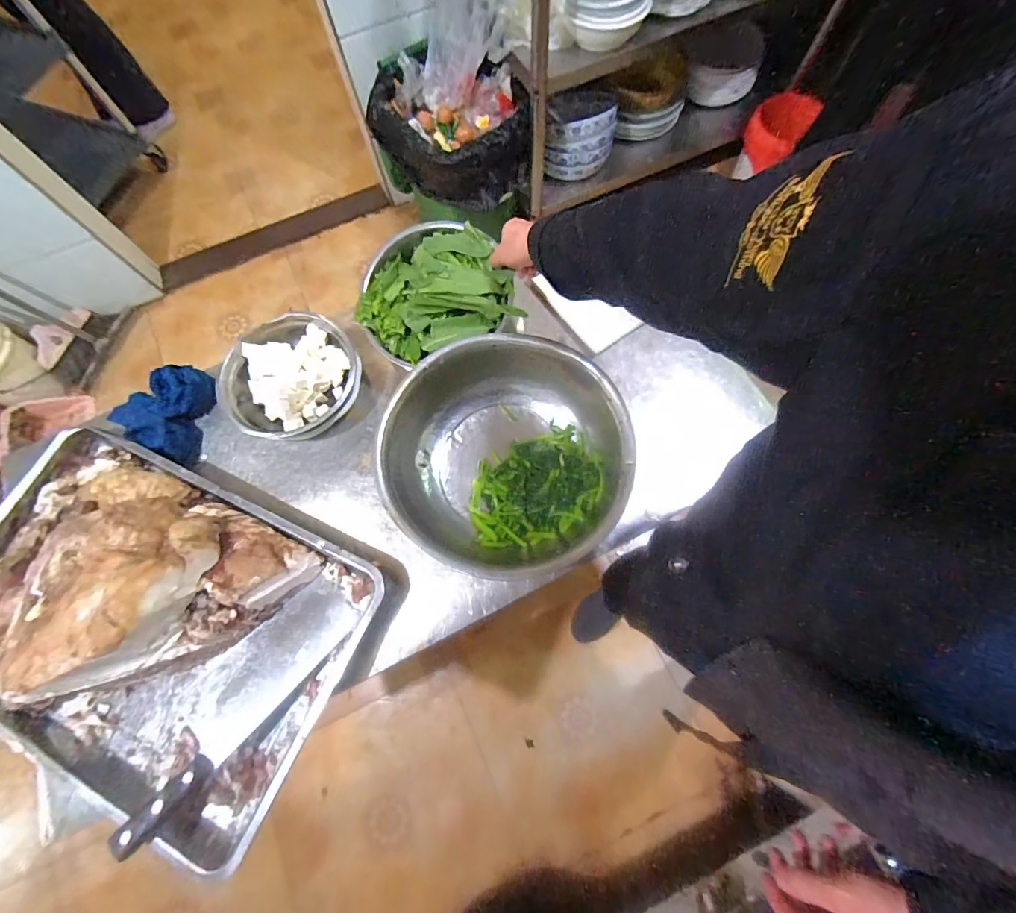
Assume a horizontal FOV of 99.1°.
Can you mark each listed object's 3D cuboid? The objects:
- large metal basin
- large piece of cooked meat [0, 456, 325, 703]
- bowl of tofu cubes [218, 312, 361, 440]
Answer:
[{"bbox_3d":[-0.004,0.000,0.633,0.327,0.113,0.327,0,72,1],"label":"large metal basin"},{"bbox_3d":[-0.519,0.170,0.565,0.423,0.135,0.290,18,74,7],"label":"large piece of cooked meat"},{"bbox_3d":[-0.354,-0.128,0.715,0.203,0.057,0.213,0,72,1],"label":"bowl of tofu cubes"}]

